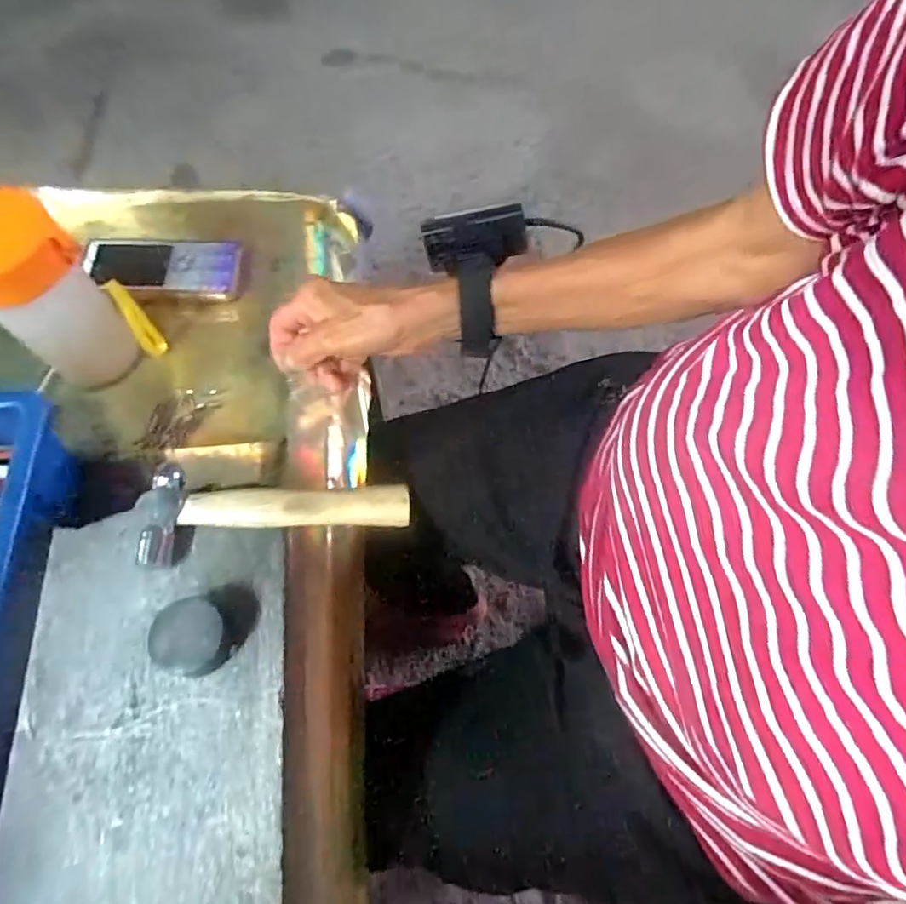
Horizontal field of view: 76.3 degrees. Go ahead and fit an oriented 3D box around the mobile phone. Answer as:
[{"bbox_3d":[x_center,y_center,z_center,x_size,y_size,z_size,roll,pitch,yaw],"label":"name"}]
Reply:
[{"bbox_3d":[-0.238,-0.152,0.471,0.125,0.014,0.050,1,66,-1],"label":"mobile phone"}]

